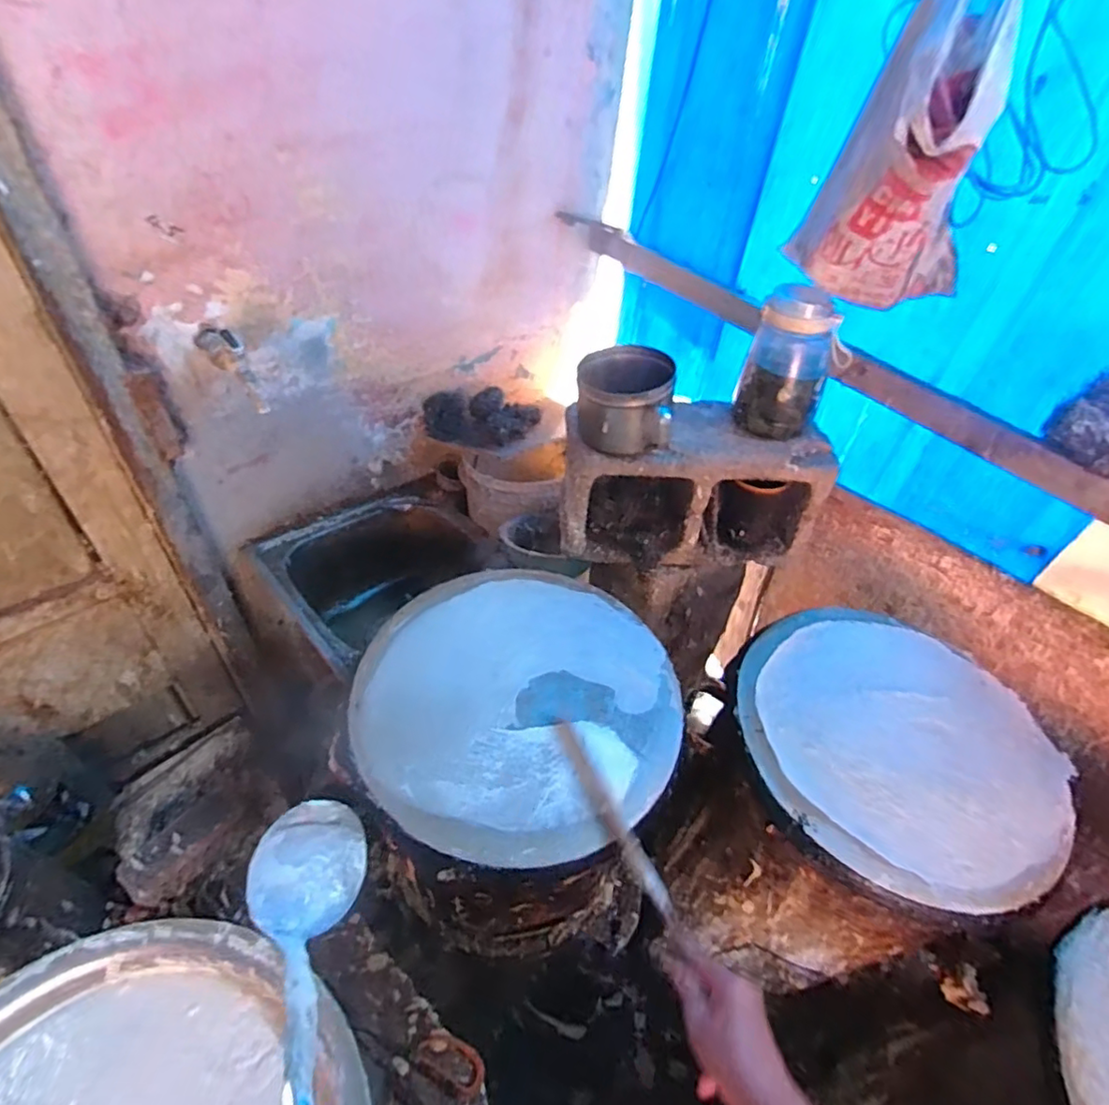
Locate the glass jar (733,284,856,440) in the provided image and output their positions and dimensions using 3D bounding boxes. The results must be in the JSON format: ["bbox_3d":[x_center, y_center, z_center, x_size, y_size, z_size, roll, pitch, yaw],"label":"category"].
[{"bbox_3d":[0.332,-0.259,0.851,0.121,0.173,0.121,20,46,14],"label":"glass jar"}]

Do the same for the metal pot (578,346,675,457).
[{"bbox_3d":[0.093,-0.195,0.821,0.131,0.098,0.109,10,45,3],"label":"metal pot"}]

